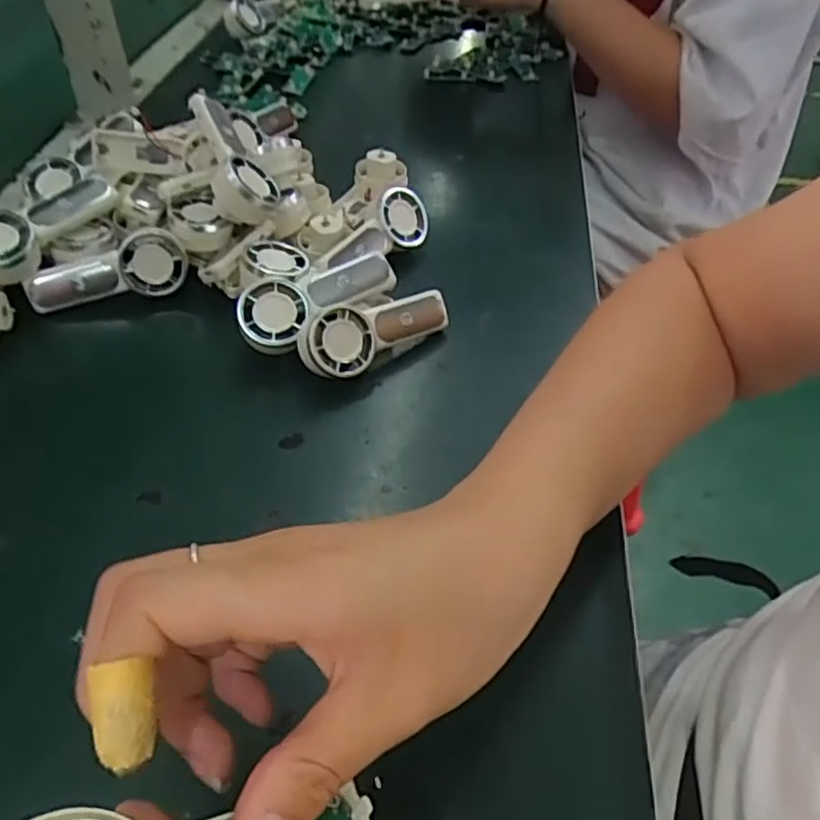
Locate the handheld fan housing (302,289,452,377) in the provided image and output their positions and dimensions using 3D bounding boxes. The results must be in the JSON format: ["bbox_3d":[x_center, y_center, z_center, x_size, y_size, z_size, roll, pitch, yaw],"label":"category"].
[{"bbox_3d":[-0.021,-0.046,0.388,0.091,0.036,0.024,-25,9,-34],"label":"handheld fan housing"}]

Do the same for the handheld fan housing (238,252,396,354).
[{"bbox_3d":[-0.052,-0.062,0.388,0.091,0.018,0.046,-14,78,-19],"label":"handheld fan housing"}]

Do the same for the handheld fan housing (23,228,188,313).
[{"bbox_3d":[-0.182,-0.085,0.411,0.089,0.038,0.023,-13,15,-9],"label":"handheld fan housing"}]

